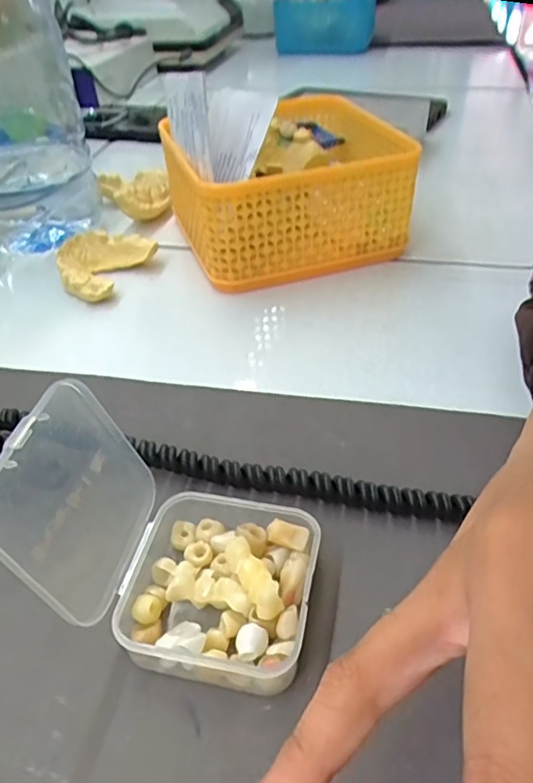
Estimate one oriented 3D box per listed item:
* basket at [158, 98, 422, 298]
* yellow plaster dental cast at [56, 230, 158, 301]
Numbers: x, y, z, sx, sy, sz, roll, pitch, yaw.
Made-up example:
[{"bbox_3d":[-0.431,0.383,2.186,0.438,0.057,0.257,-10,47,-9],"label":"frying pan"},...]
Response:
[{"bbox_3d":[0.007,-0.132,0.367,0.137,0.067,0.134,-10,42,-9],"label":"basket"},{"bbox_3d":[-0.101,-0.077,0.344,0.047,0.018,0.056,20,46,23],"label":"yellow plaster dental cast"}]

